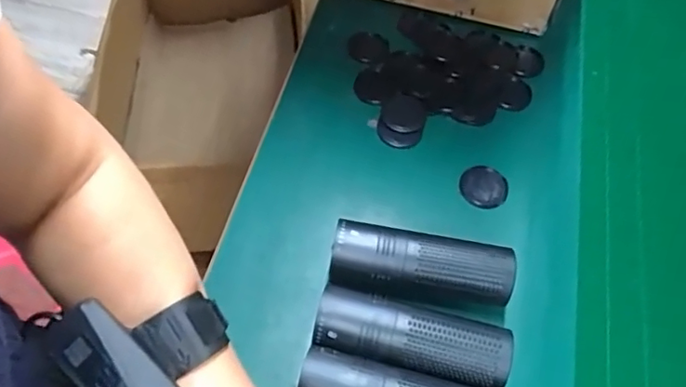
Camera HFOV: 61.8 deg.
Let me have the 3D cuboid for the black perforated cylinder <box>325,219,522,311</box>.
[{"bbox_3d":[0.071,0.072,0.529,0.162,0.054,0.056,10,58,3],"label":"black perforated cylinder"}]

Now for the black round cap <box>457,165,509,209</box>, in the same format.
[{"bbox_3d":[0.150,-0.008,0.611,0.049,0.007,0.054,17,59,7],"label":"black round cap"}]

